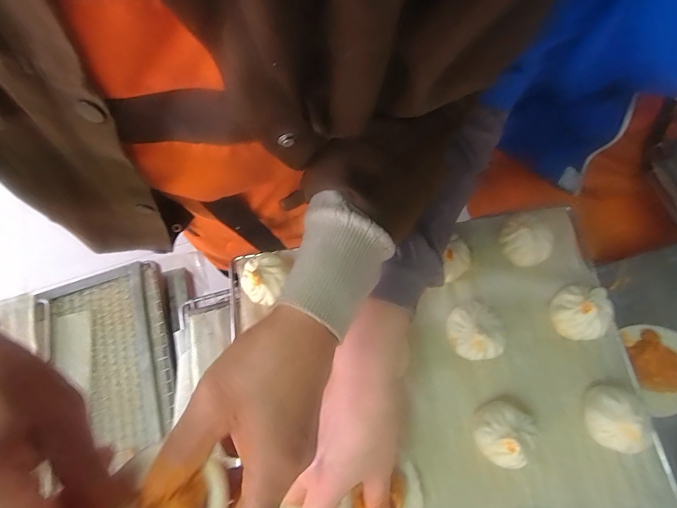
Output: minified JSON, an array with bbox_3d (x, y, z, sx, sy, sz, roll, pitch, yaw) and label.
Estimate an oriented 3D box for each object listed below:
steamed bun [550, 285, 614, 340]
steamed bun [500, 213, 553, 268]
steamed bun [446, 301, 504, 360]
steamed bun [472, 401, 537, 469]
[{"bbox_3d":[0.234,0.057,0.371,0.047,0.044,0.044,-2,70,5],"label":"steamed bun"},{"bbox_3d":[0.196,-0.017,0.404,0.048,0.038,0.056,-29,69,-4],"label":"steamed bun"},{"bbox_3d":[0.132,0.075,0.374,0.048,0.042,0.052,-2,70,5],"label":"steamed bun"},{"bbox_3d":[0.144,0.159,0.342,0.046,0.044,0.049,17,72,11],"label":"steamed bun"}]

